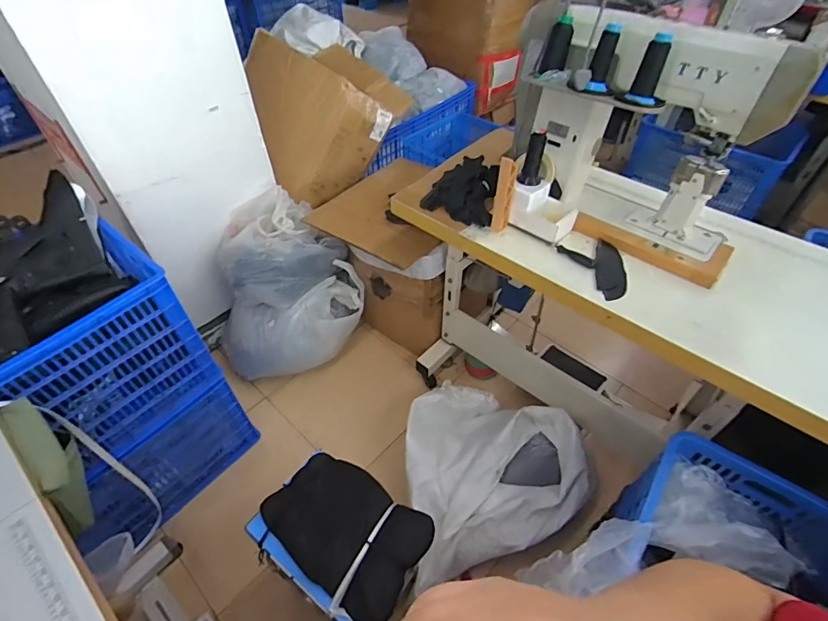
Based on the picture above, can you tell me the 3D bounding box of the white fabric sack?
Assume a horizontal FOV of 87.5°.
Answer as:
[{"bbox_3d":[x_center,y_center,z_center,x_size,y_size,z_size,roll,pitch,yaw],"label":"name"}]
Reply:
[{"bbox_3d":[0.228,0.473,1.351,0.570,0.197,0.535,-12,49,-10],"label":"white fabric sack"}]

